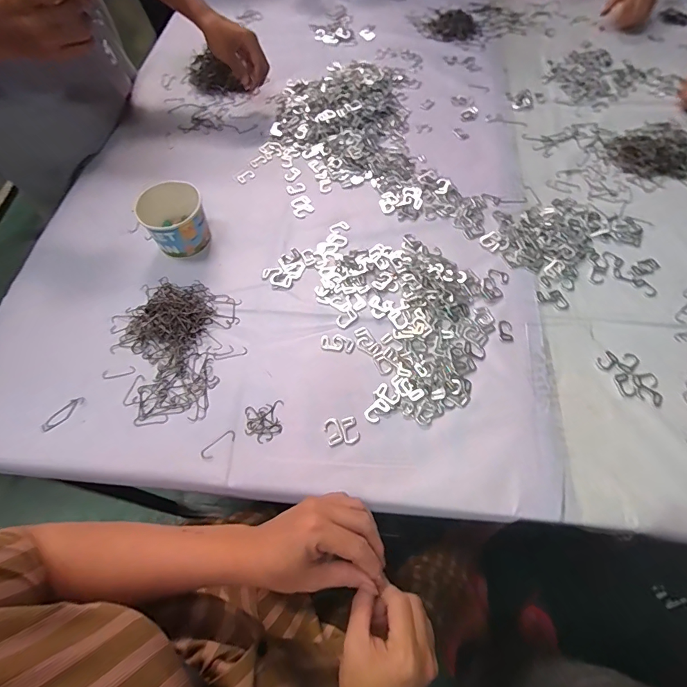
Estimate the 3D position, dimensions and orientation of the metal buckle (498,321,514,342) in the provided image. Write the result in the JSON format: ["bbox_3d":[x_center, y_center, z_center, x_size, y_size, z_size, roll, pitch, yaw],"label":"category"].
[{"bbox_3d":[0.216,-0.017,0.540,0.018,0.004,0.030,2,63,4],"label":"metal buckle"}]

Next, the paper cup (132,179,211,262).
[{"bbox_3d":[-0.246,-0.180,0.605,0.087,0.079,0.083,-1,63,2],"label":"paper cup"}]

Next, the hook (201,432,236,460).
[{"bbox_3d":[-0.148,0.120,0.481,0.044,0.004,0.015,-38,67,-16],"label":"hook"}]

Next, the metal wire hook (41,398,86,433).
[{"bbox_3d":[-0.350,0.088,0.506,0.017,0.004,0.056,37,70,19],"label":"metal wire hook"}]

